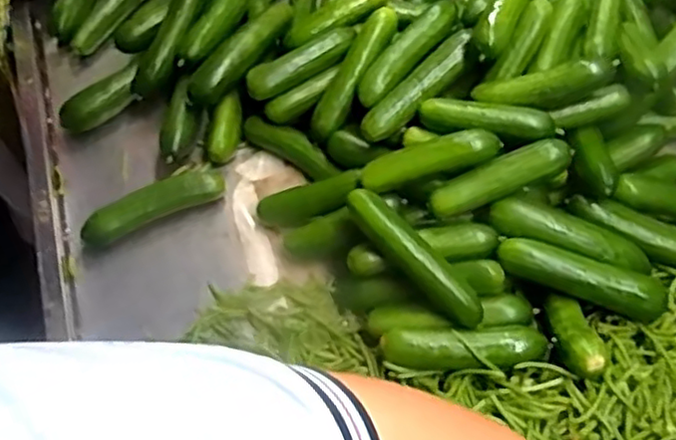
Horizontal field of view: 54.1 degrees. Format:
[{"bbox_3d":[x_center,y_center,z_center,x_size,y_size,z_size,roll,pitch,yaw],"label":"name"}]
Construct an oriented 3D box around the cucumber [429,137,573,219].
[{"bbox_3d":[0.126,-0.032,0.517,0.111,0.023,0.029,-24,64,5],"label":"cucumber"}]

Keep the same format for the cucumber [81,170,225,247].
[{"bbox_3d":[-0.162,-0.011,0.589,0.127,0.034,0.028,-27,65,-11],"label":"cucumber"}]

